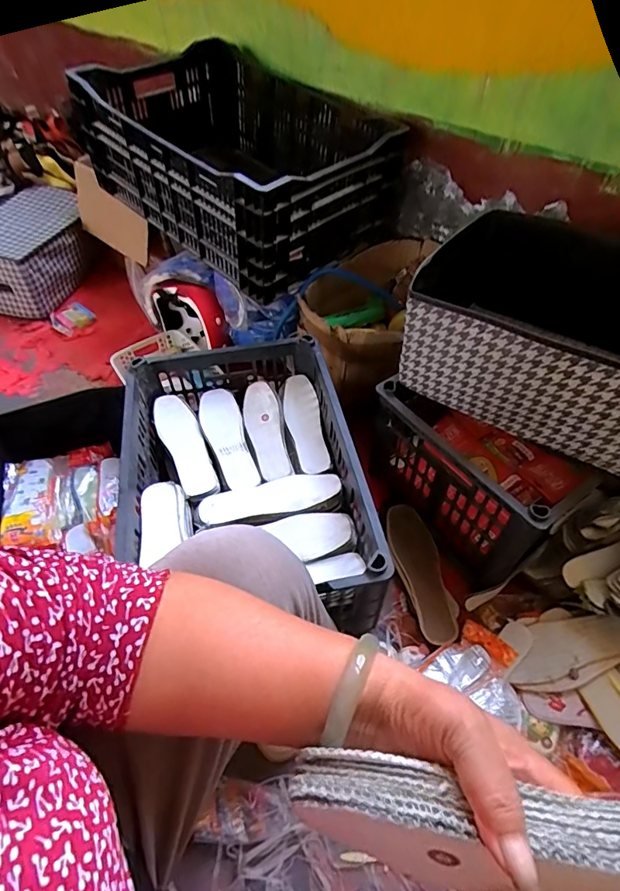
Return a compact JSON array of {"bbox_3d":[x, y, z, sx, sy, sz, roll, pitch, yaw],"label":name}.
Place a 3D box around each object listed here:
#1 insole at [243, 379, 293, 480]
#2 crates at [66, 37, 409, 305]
[{"bbox_3d":[-0.081,-0.028,0.833,0.063,0.019,0.214,-10,53,-6],"label":"insole"},{"bbox_3d":[-0.157,-0.624,0.997,0.422,0.255,0.618,-35,60,-23],"label":"crates"}]

